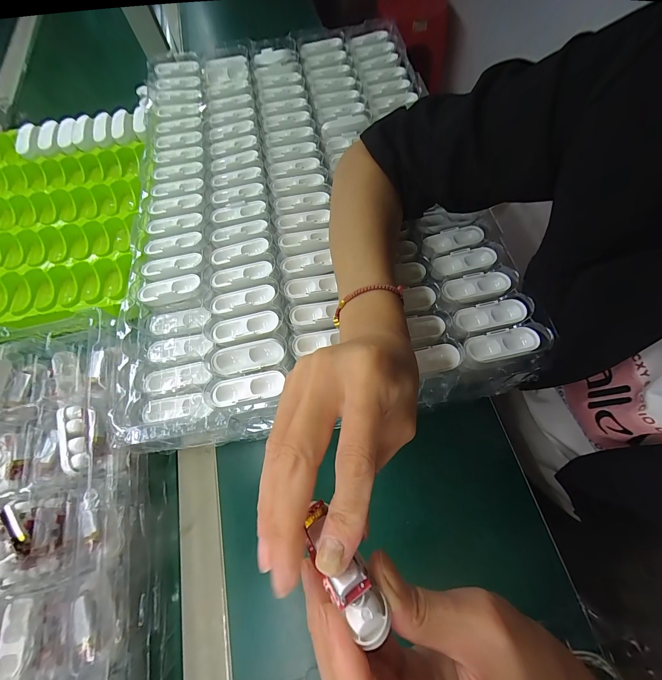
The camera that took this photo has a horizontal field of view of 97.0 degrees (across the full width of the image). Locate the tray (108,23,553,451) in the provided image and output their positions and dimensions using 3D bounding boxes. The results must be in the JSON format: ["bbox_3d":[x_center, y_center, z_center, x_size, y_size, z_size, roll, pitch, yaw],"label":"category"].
[{"bbox_3d":[-0.053,-0.201,0.354,0.392,0.055,0.577,-12,68,-1],"label":"tray"}]

